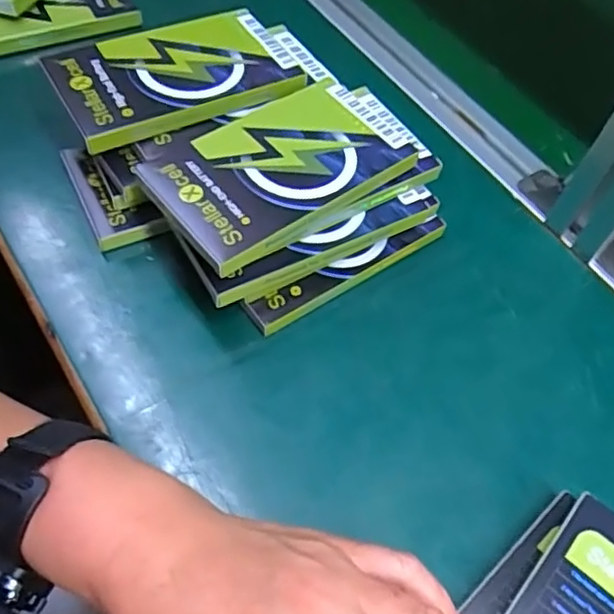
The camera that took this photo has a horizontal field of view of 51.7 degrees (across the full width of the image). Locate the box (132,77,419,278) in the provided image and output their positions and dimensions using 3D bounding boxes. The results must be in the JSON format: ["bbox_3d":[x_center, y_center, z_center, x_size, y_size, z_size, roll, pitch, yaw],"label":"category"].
[{"bbox_3d":[-0.015,-0.078,0.344,0.136,0.015,0.085,-32,64,-22],"label":"box"}]

